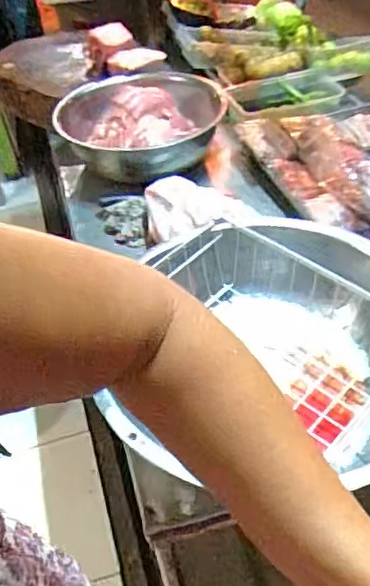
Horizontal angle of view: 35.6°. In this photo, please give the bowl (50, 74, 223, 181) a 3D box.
[{"bbox_3d":[-0.098,-0.377,1.302,0.357,0.116,0.315,2,44,10],"label":"bowl"}]

